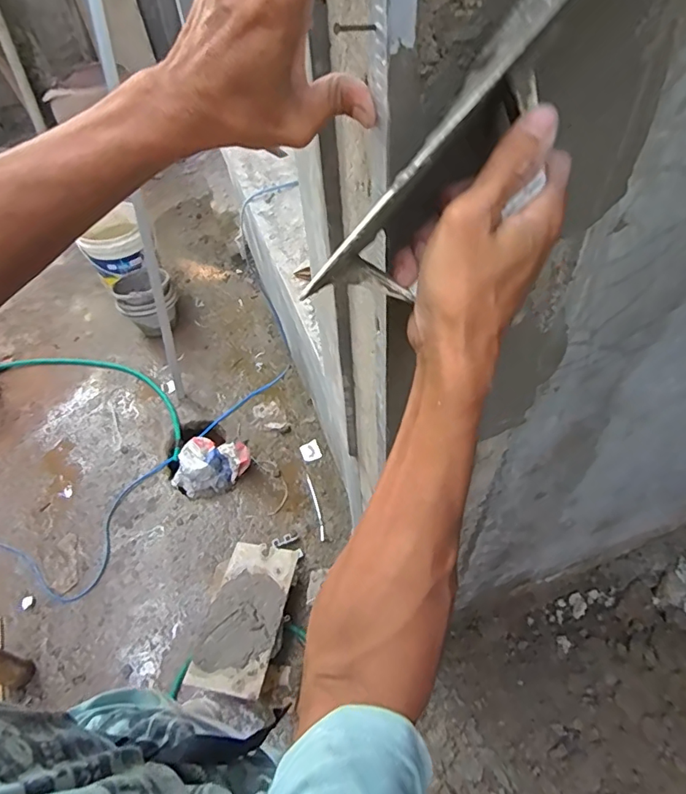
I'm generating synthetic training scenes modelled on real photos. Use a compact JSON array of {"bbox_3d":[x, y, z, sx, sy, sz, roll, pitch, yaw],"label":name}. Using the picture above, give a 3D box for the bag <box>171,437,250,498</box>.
[{"bbox_3d":[-0.465,0.236,1.711,0.267,0.126,0.154,-21,53,-13],"label":"bag"}]

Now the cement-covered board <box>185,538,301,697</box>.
[{"bbox_3d":[-0.260,0.577,1.330,0.197,0.029,0.400,5,42,10],"label":"cement-covered board"}]

